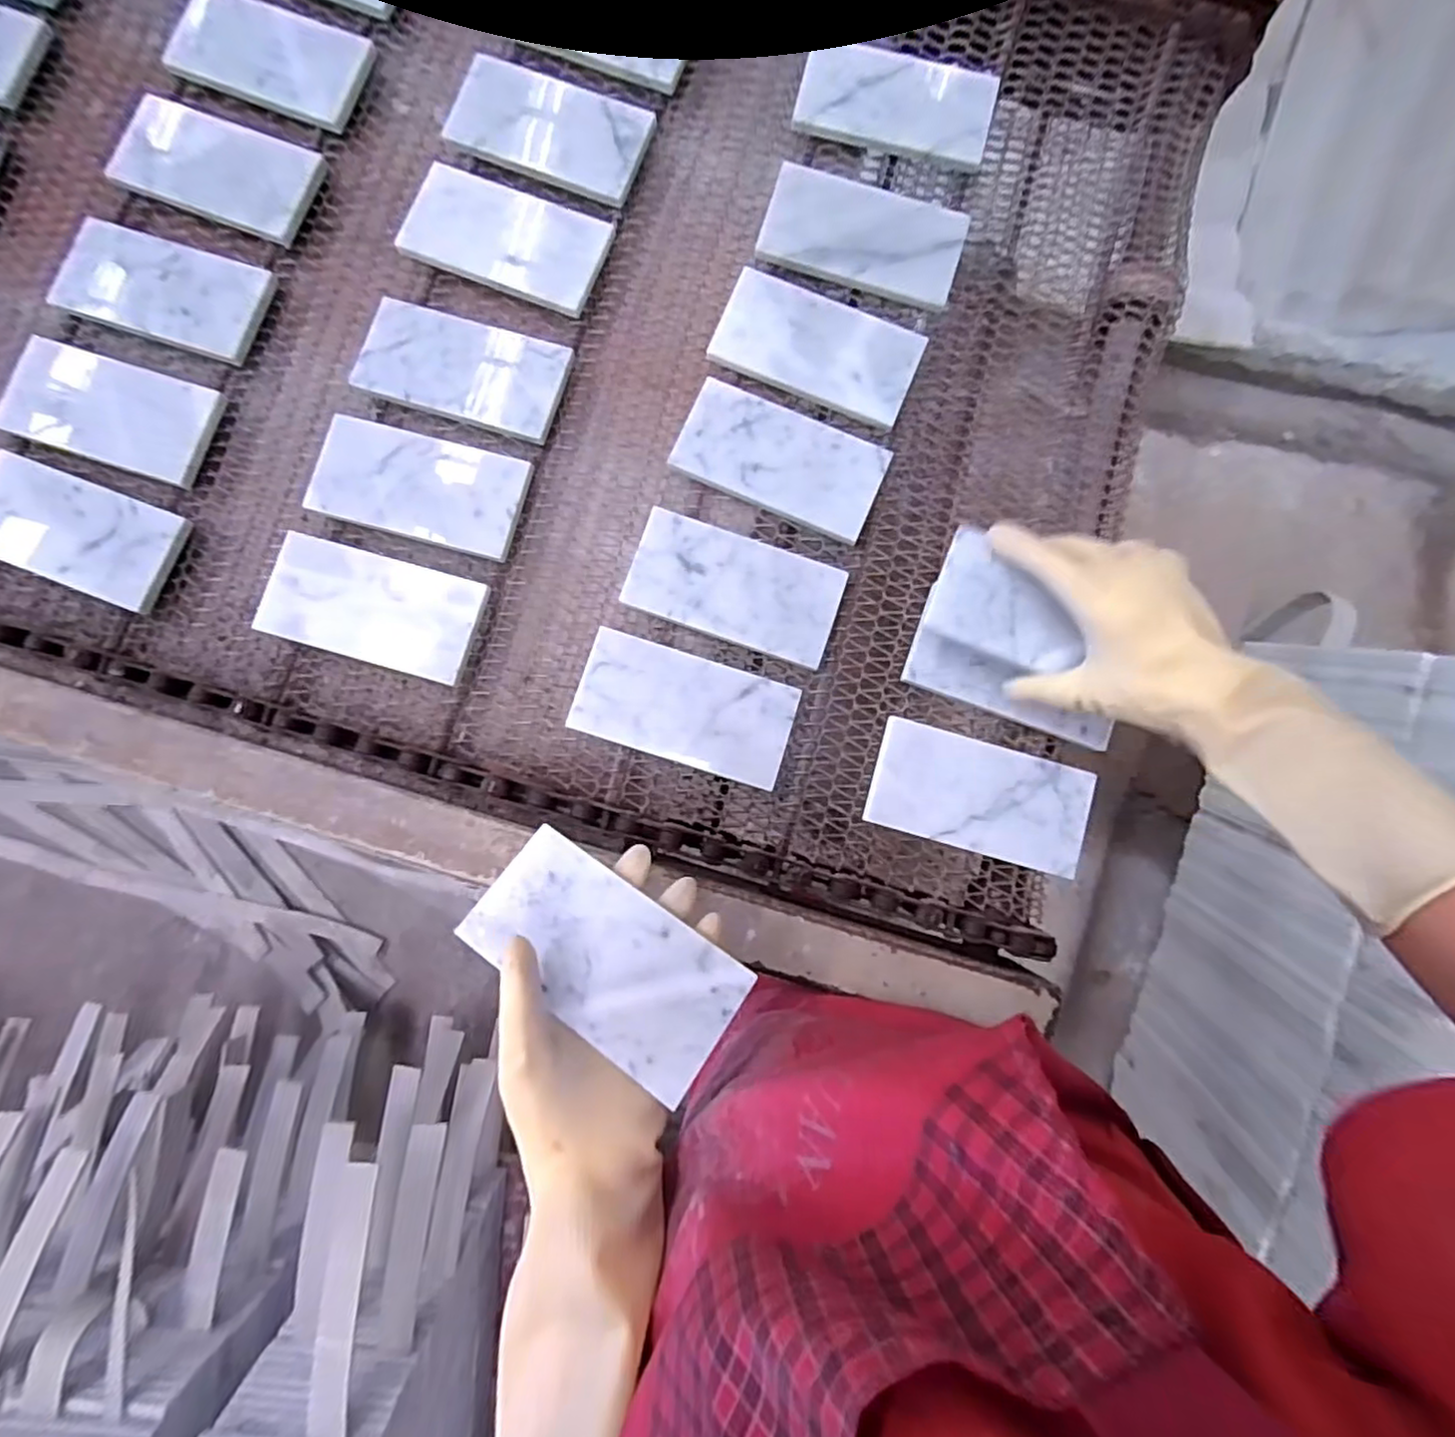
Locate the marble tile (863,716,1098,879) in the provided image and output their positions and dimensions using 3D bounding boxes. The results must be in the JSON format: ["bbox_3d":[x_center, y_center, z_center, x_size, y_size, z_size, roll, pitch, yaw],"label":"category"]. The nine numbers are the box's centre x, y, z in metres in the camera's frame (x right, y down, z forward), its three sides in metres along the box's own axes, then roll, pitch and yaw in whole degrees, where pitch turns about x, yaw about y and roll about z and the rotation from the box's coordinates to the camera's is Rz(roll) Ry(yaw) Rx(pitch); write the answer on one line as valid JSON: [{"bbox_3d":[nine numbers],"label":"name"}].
[{"bbox_3d":[0.182,0.056,0.476,0.153,0.012,0.077,16,84,4],"label":"marble tile"}]

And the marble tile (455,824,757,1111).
[{"bbox_3d":[-0.067,0.130,0.370,0.151,0.006,0.074,30,67,15],"label":"marble tile"}]

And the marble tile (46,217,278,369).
[{"bbox_3d":[-0.446,-0.337,0.523,0.172,0.011,0.076,20,95,7],"label":"marble tile"}]

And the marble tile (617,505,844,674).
[{"bbox_3d":[0.006,-0.097,0.502,0.154,0.019,0.078,19,84,4],"label":"marble tile"}]

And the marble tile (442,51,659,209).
[{"bbox_3d":[-0.143,-0.473,0.534,0.158,0.007,0.080,24,90,5],"label":"marble tile"}]

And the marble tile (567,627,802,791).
[{"bbox_3d":[-0.030,-0.008,0.478,0.152,0.004,0.076,17,77,-1],"label":"marble tile"}]

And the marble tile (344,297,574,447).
[{"bbox_3d":[-0.205,-0.269,0.513,0.159,0.008,0.081,18,80,5],"label":"marble tile"}]

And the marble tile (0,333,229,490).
[{"bbox_3d":[-0.482,-0.240,0.517,0.171,0.010,0.081,19,84,4],"label":"marble tile"}]

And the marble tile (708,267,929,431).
[{"bbox_3d":[0.071,-0.291,0.525,0.153,0.016,0.080,22,84,5],"label":"marble tile"}]

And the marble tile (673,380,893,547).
[{"bbox_3d":[0.042,-0.200,0.513,0.154,0.016,0.080,24,84,5],"label":"marble tile"}]

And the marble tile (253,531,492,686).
[{"bbox_3d":[-0.262,-0.081,0.488,0.158,0.010,0.077,15,87,7],"label":"marble tile"}]

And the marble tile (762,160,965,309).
[{"bbox_3d":[0.110,-0.388,0.536,0.157,0.017,0.083,18,84,4],"label":"marble tile"}]

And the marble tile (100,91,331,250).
[{"bbox_3d":[-0.415,-0.444,0.536,0.159,0.018,0.078,21,96,1],"label":"marble tile"}]

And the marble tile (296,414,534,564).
[{"bbox_3d":[-0.234,-0.174,0.501,0.159,0.008,0.079,14,85,6],"label":"marble tile"}]

